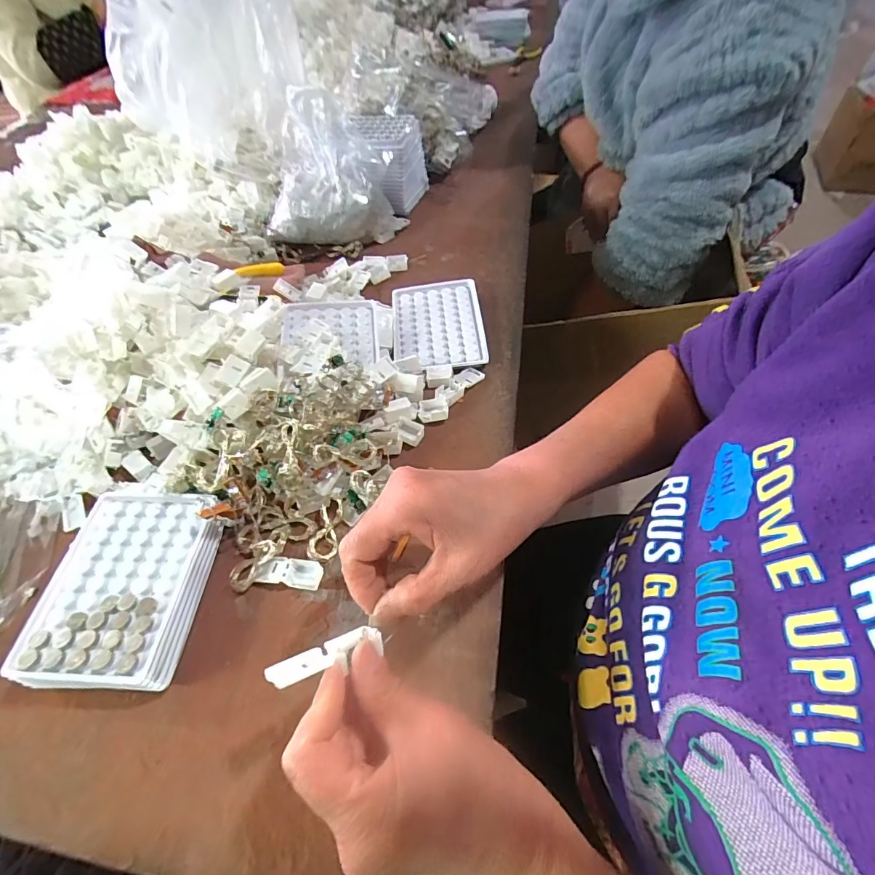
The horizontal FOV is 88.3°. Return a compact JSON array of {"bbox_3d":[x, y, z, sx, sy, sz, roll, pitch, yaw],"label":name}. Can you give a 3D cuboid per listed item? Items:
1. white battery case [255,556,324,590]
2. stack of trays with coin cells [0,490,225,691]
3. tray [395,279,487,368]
[{"bbox_3d":[-0.109,0.099,0.332,0.050,0.009,0.019,5,54,9],"label":"white battery case"},{"bbox_3d":[-0.221,0.102,0.323,0.104,0.029,0.135,3,54,7],"label":"stack of trays with coin cells"},{"bbox_3d":[0.000,-0.120,0.476,0.092,0.013,0.123,-5,53,1],"label":"tray"}]

